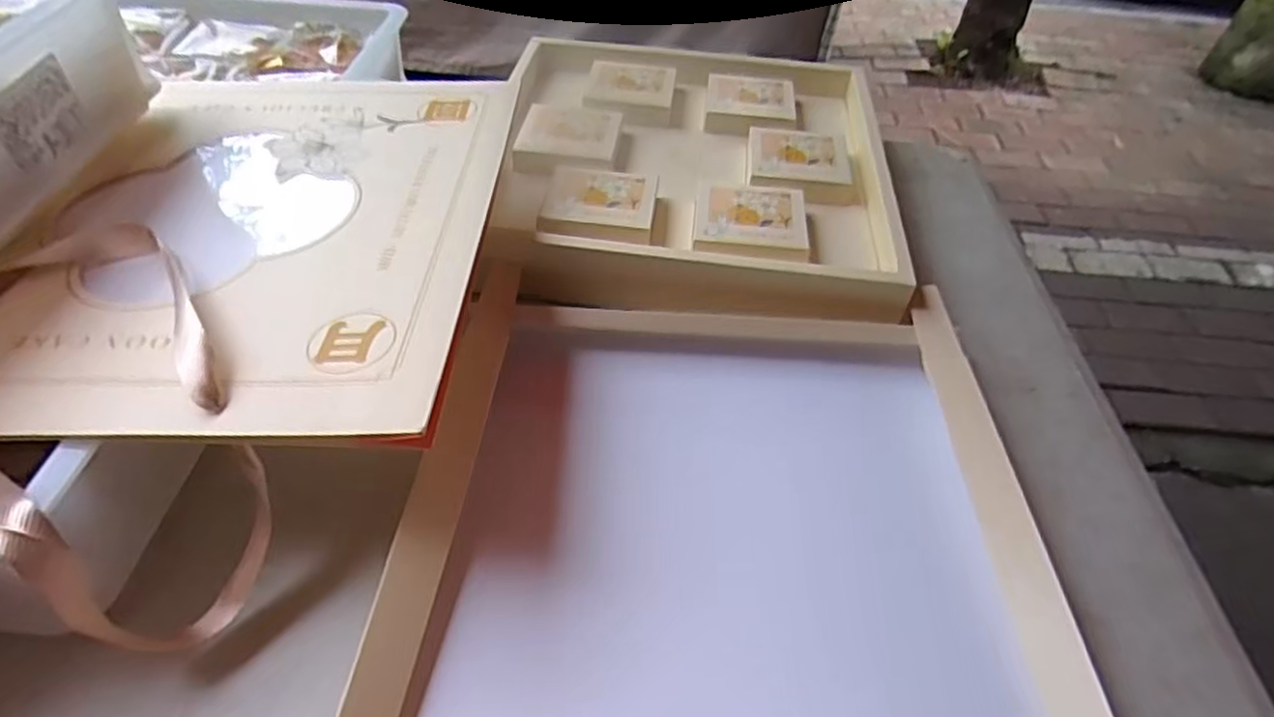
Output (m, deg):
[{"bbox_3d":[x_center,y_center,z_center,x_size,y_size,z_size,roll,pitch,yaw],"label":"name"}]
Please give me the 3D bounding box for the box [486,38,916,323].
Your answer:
[{"bbox_3d":[0.051,-0.184,0.626,0.341,0.036,0.392,4,46,0],"label":"box"}]

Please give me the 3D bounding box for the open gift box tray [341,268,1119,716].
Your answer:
[{"bbox_3d":[0.049,0.124,0.374,0.338,0.067,0.407,5,46,0],"label":"open gift box tray"}]

